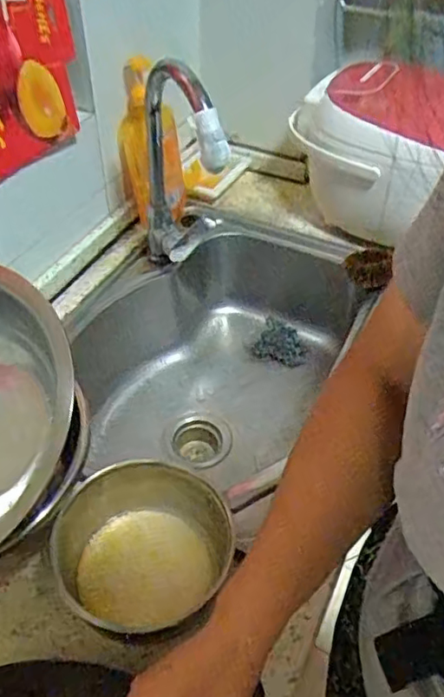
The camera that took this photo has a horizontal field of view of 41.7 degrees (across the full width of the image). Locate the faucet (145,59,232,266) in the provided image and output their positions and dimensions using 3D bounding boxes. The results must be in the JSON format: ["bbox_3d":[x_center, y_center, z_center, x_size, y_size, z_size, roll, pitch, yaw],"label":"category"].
[{"bbox_3d":[-0.059,-0.237,0.841,0.106,0.325,0.237,-6,46,-7],"label":"faucet"}]

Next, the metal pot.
[{"bbox_3d":[-0.076,0.199,0.578,0.167,0.080,0.156,-10,47,-10],"label":"metal pot"}]

